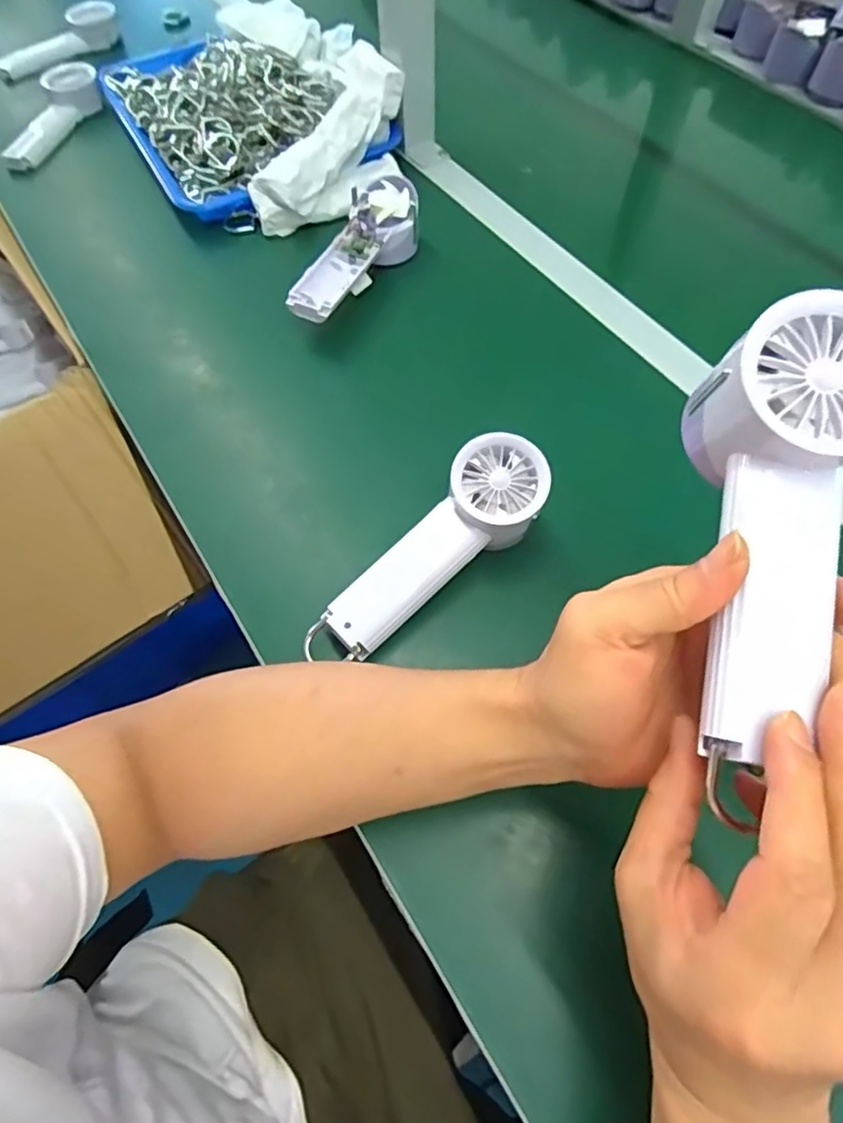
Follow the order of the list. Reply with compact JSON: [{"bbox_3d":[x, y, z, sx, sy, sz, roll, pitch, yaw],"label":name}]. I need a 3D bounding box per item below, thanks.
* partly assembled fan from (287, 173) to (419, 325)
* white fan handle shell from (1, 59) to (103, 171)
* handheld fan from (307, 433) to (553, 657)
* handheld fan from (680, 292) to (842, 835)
[{"bbox_3d":[-0.056,-0.275,0.552,0.063,0.050,0.171,17,64,11],"label":"partly assembled fan"},{"bbox_3d":[-0.434,-0.516,0.706,0.065,0.035,0.172,17,64,11],"label":"white fan handle shell"},{"bbox_3d":[0.013,-0.003,0.405,0.181,0.059,0.059,-45,68,-4],"label":"handheld fan"},{"bbox_3d":[0.132,-0.003,0.238,0.063,0.047,0.184,13,87,8],"label":"handheld fan"}]

